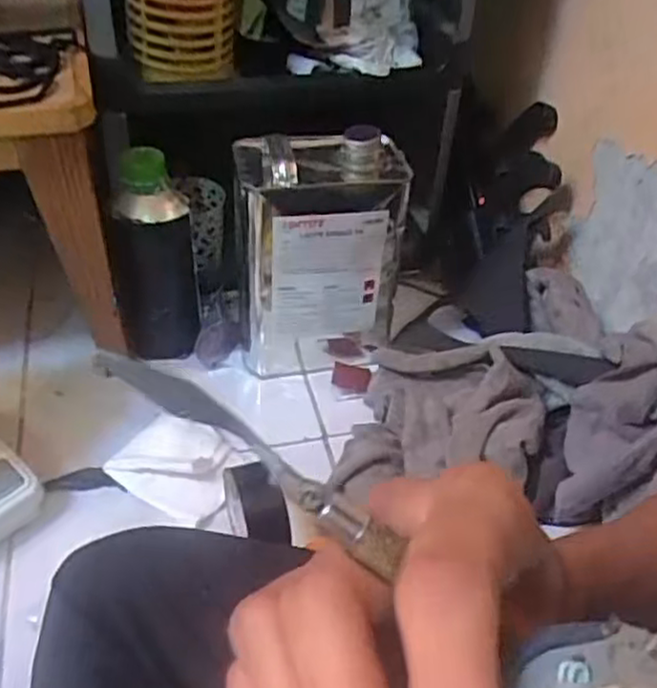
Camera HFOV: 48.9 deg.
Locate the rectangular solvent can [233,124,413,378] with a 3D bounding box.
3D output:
[{"bbox_3d":[-0.009,-0.093,0.782,0.169,0.244,0.107,-6,40,-13],"label":"rectangular solvent can"}]

